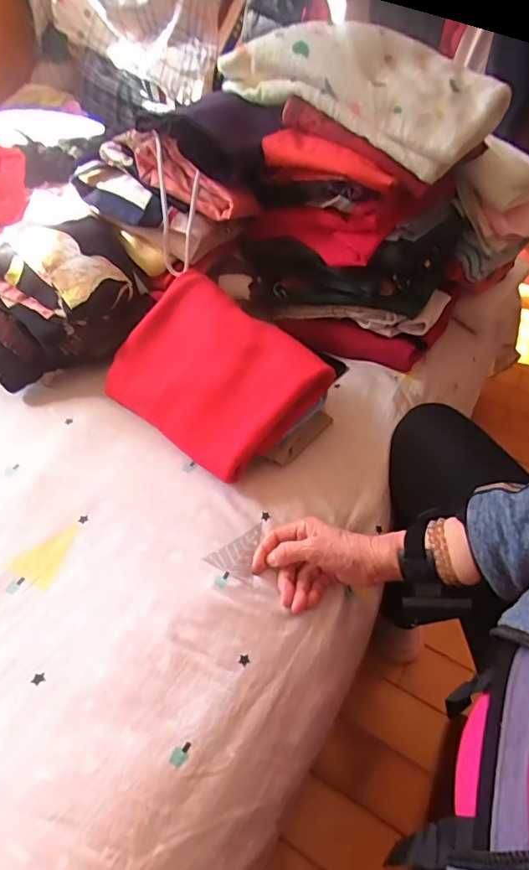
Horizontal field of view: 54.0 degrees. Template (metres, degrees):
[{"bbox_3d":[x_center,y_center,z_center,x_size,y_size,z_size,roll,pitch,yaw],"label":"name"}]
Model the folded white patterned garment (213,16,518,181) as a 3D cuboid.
[{"bbox_3d":[0.106,-0.444,0.677,0.419,0.102,0.102,34,52,28],"label":"folded white patterned garment"}]

